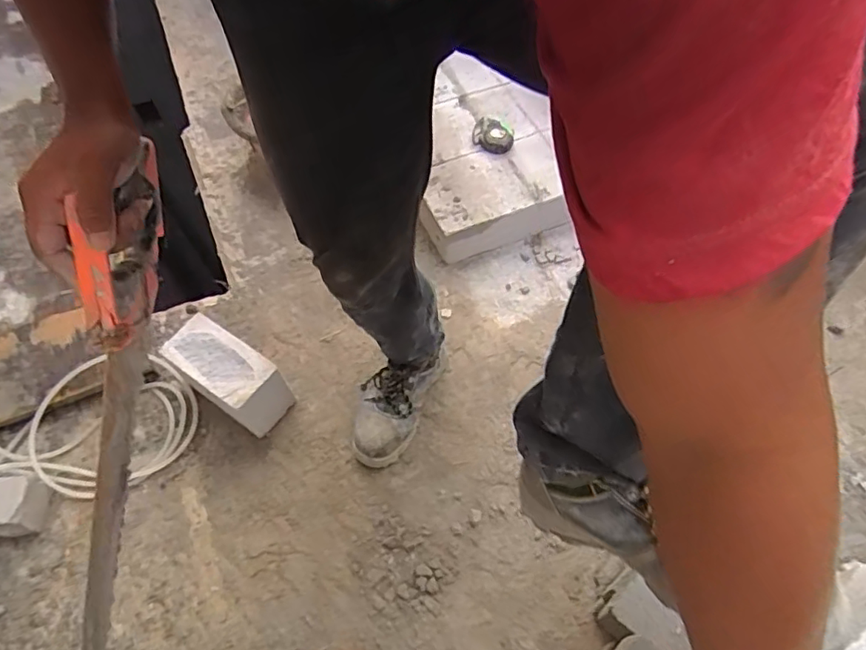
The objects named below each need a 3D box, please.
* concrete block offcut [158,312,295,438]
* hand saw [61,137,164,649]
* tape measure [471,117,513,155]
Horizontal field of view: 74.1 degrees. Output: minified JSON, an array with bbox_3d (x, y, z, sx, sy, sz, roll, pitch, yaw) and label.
[{"bbox_3d":[-0.372,0.095,1.056,0.206,0.147,0.099,29,62,19],"label":"concrete block offcut"},{"bbox_3d":[-0.251,0.125,0.441,0.023,0.099,0.534,2,85,3],"label":"hand saw"},{"bbox_3d":[0.132,-0.445,1.343,0.078,0.044,0.105,-37,63,-20],"label":"tape measure"}]

